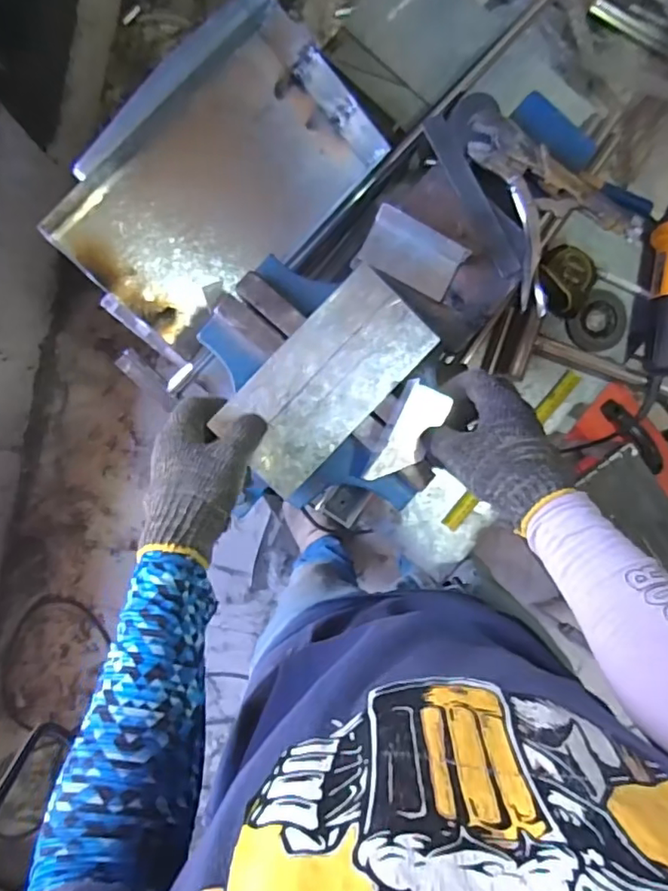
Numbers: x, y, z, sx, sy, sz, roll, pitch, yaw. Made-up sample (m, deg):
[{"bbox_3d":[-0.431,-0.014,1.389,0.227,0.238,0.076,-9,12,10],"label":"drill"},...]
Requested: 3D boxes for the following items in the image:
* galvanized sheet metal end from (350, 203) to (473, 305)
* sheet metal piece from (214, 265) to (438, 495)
[{"bbox_3d":[0.080,-0.198,0.590,0.102,0.015,0.066,27,104,-5],"label":"galvanized sheet metal end"},{"bbox_3d":[-0.008,-0.059,0.518,0.099,0.005,0.201,44,90,-5],"label":"sheet metal piece"}]

